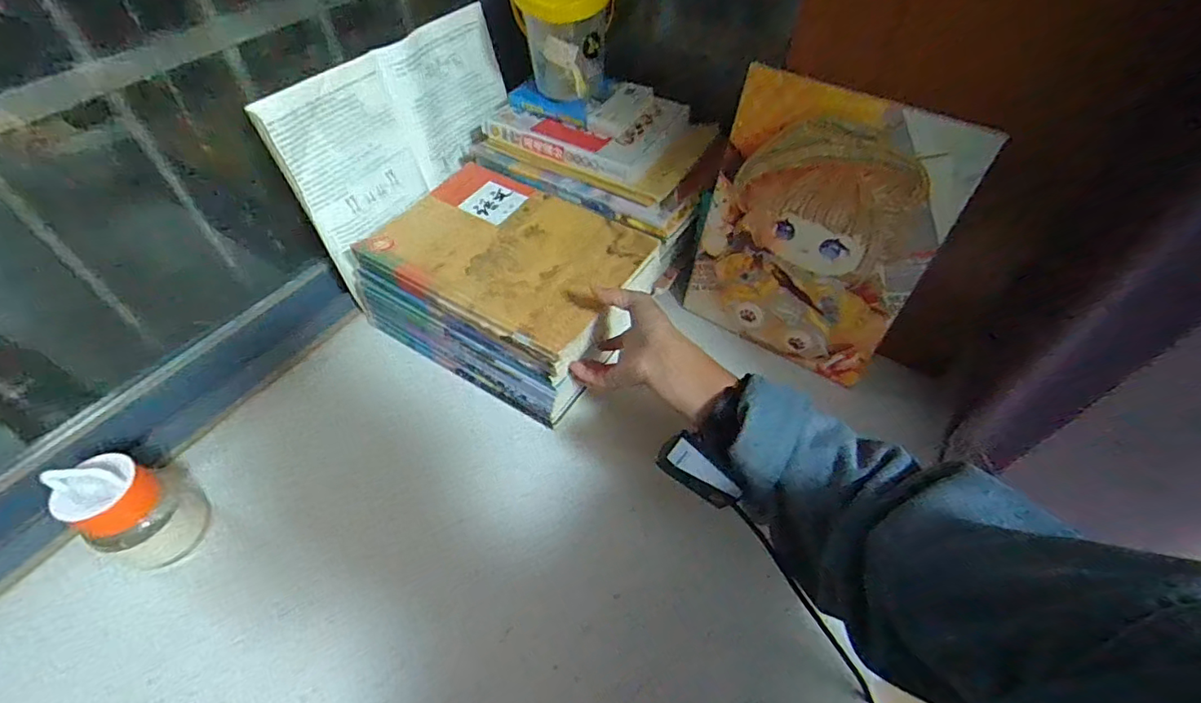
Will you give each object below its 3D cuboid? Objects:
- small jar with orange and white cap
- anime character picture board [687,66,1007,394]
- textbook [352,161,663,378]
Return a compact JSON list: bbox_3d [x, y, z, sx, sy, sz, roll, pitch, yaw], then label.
[{"bbox_3d":[-0.428,0.135,0.485,0.078,0.119,0.082,0,53,-1],"label":"small jar with orange and white cap"},{"bbox_3d":[0.221,-0.120,0.573,0.224,0.290,0.011,29,44,21],"label":"anime character picture board"},{"bbox_3d":[-0.110,-0.123,0.632,0.301,0.018,0.213,28,58,19],"label":"textbook"}]

